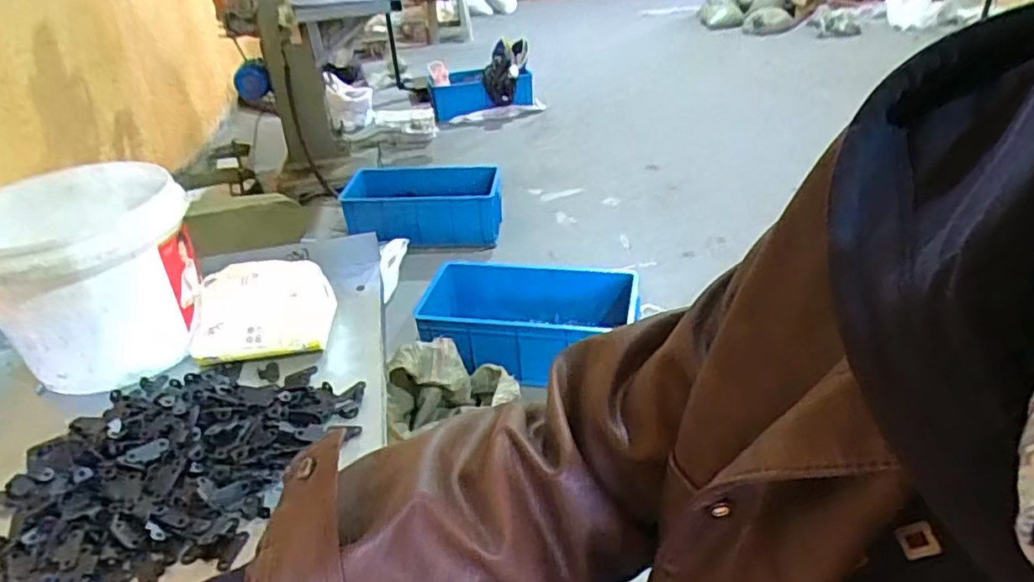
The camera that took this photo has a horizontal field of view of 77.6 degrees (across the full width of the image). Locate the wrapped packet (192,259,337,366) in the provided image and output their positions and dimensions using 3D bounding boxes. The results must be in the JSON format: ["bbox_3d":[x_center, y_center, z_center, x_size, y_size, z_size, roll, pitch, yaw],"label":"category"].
[{"bbox_3d":[-0.245,0.011,0.610,0.127,0.071,0.081,-7,33,-3],"label":"wrapped packet"}]

